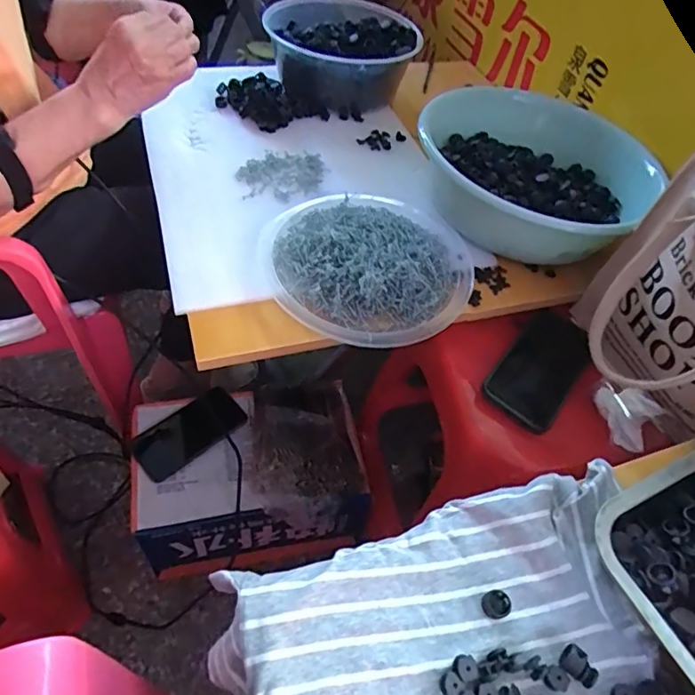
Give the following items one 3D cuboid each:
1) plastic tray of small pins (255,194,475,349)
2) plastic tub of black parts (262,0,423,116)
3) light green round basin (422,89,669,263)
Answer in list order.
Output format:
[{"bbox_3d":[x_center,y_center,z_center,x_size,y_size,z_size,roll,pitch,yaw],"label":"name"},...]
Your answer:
[{"bbox_3d":[0.028,-0.101,0.589,0.235,0.046,0.232,-13,55,-17],"label":"plastic tray of small pins"},{"bbox_3d":[-0.013,-0.450,0.813,0.197,0.107,0.197,4,52,-5],"label":"plastic tub of black parts"},{"bbox_3d":[0.218,-0.225,0.648,0.258,0.089,0.227,14,52,4],"label":"light green round basin"}]

